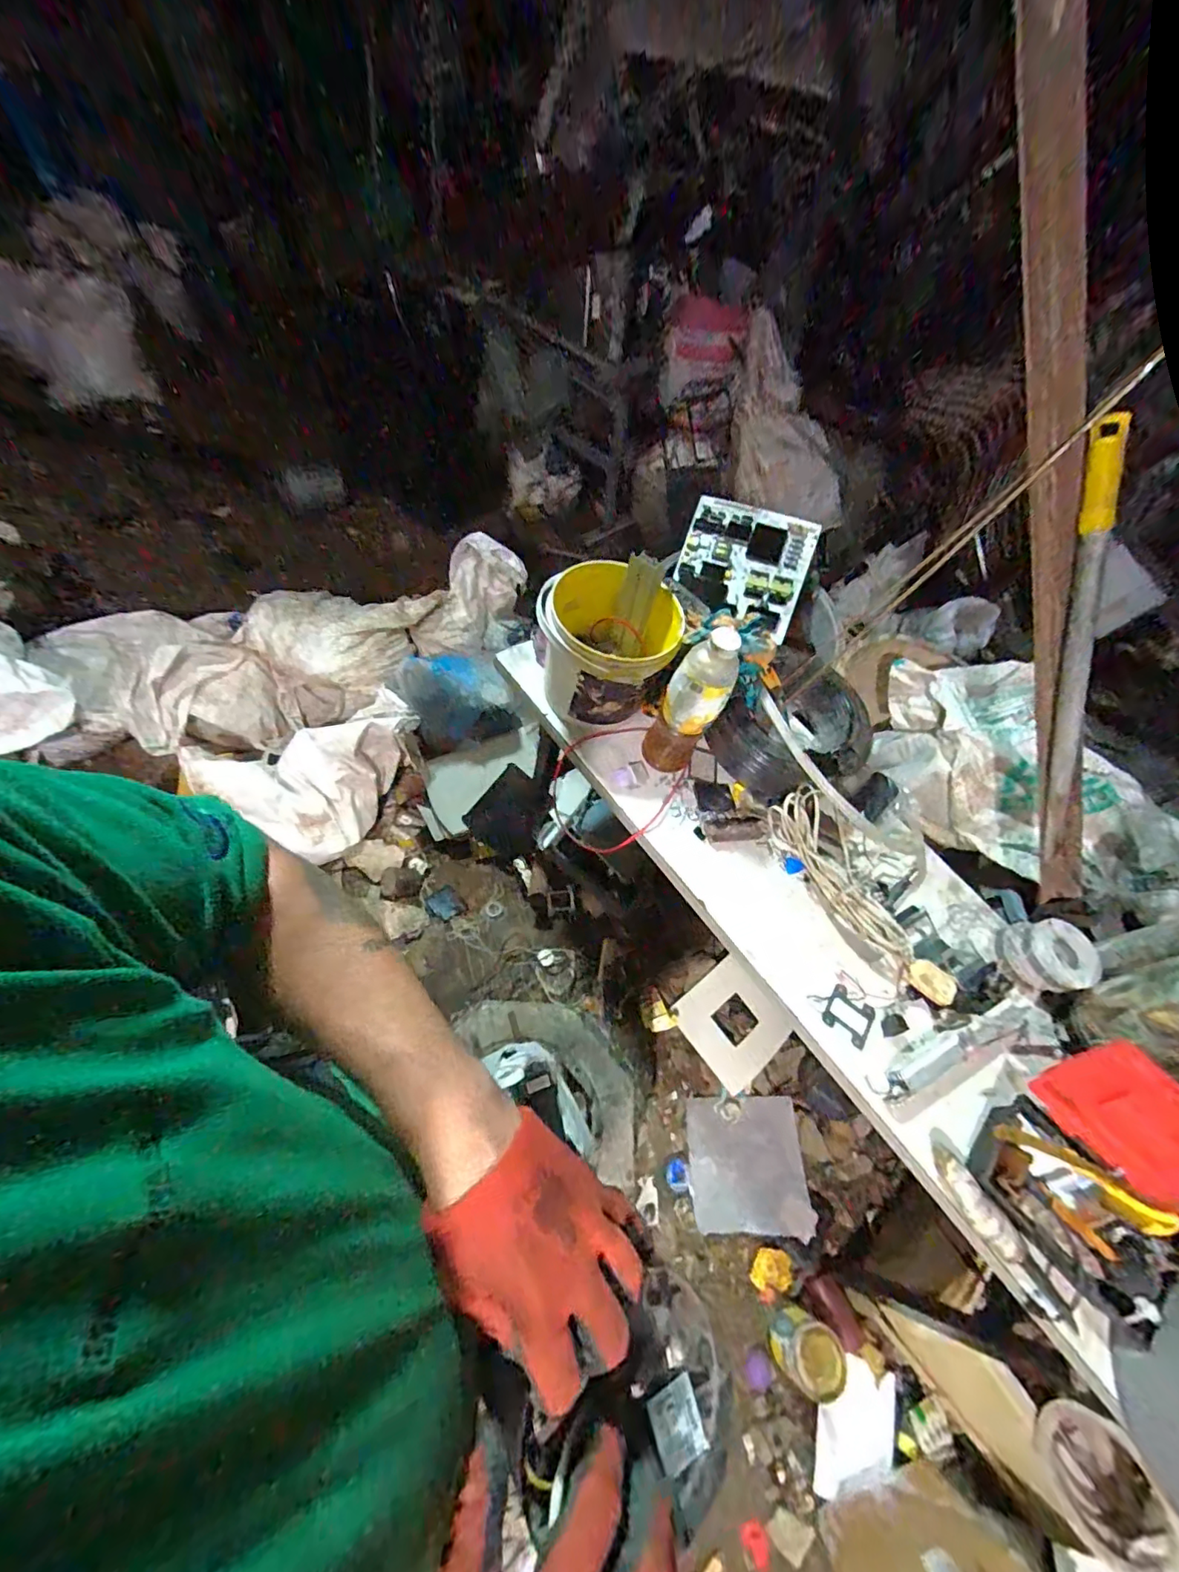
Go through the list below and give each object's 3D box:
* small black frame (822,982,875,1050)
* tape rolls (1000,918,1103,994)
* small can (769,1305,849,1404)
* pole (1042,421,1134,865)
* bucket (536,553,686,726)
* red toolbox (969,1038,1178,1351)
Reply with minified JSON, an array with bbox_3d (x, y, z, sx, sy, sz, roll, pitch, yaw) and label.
[{"bbox_3d":[0.350,0.309,0.720,0.059,0.004,0.064,37,59,11],"label":"small black frame"},{"bbox_3d":[0.656,0.241,0.763,0.098,0.058,0.097,5,59,-9],"label":"tape rolls"},{"bbox_3d":[0.407,1.056,1.002,0.102,0.130,0.097,5,59,-9],"label":"small can"},{"bbox_3d":[0.578,-0.136,0.639,0.028,0.517,0.023,-20,24,-14],"label":"pole"},{"bbox_3d":[0.026,-0.213,0.833,0.195,0.192,0.185,5,59,-9],"label":"bucket"},{"bbox_3d":[0.597,0.436,0.585,0.220,0.125,0.203,-31,70,-26],"label":"red toolbox"}]

